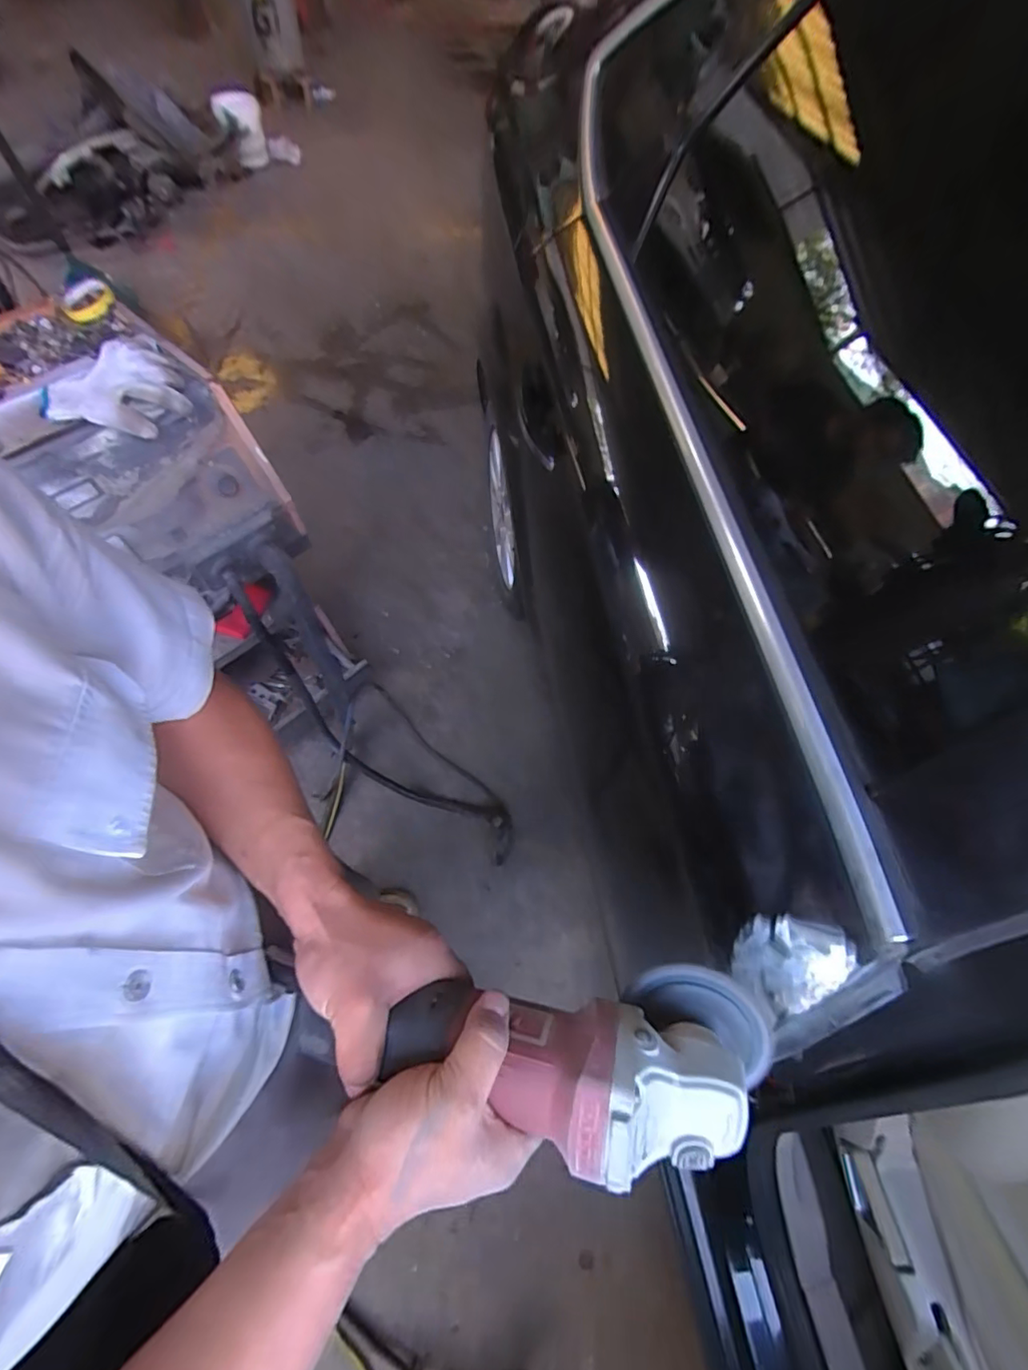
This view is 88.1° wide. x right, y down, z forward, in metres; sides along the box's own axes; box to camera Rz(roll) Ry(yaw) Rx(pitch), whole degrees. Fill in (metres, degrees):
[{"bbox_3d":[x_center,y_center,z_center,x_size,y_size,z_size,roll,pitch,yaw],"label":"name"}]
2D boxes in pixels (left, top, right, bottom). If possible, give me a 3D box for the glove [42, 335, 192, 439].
[{"bbox_3d":[-0.572,-0.419,0.767,0.179,0.078,0.099,-32,67,-18],"label":"glove"}]

